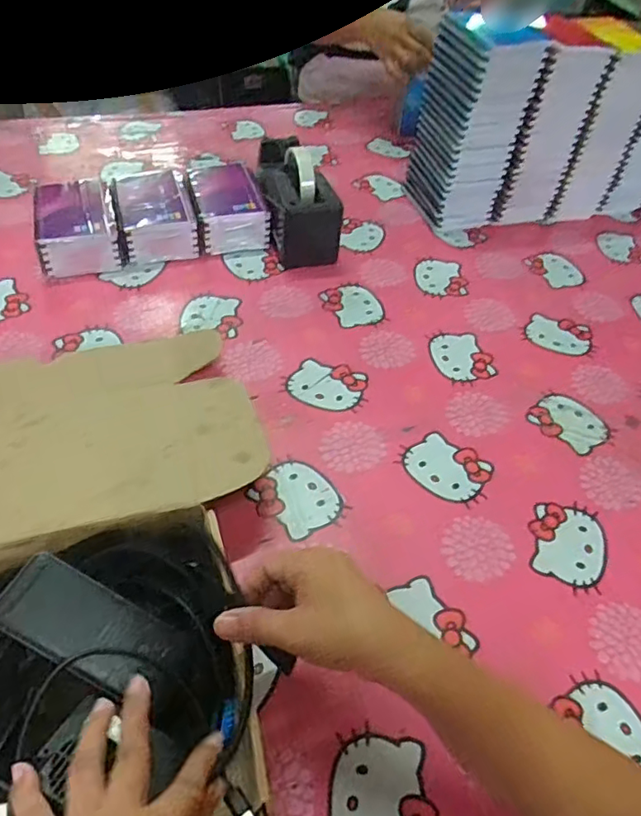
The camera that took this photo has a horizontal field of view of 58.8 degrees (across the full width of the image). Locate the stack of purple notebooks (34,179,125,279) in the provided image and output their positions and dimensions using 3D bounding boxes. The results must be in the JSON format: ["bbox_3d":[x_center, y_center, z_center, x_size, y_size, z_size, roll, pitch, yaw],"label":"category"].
[{"bbox_3d":[-0.314,-0.233,0.733,0.092,0.062,0.140,-12,53,-16],"label":"stack of purple notebooks"}]

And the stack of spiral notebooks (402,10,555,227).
[{"bbox_3d":[0.211,-0.400,0.809,0.110,0.256,0.128,-13,53,-17],"label":"stack of spiral notebooks"}]

